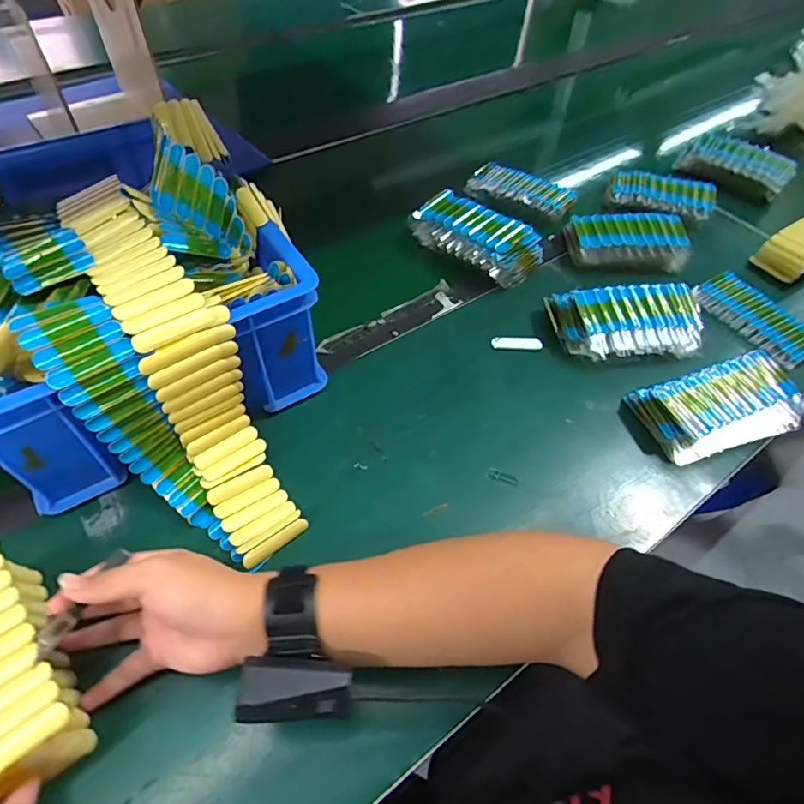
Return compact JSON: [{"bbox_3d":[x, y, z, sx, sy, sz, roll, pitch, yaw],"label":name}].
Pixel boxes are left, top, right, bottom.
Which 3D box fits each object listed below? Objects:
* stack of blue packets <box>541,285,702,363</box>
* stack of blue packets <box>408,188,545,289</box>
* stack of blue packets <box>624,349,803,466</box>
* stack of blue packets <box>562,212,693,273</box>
[{"bbox_3d":[0.279,-0.098,0.614,0.184,0.044,0.094,0,53,-3],"label":"stack of blue packets"},{"bbox_3d":[0.096,-0.227,0.699,0.181,0.063,0.096,35,59,21],"label":"stack of blue packets"},{"bbox_3d":[0.355,0.003,0.558,0.187,0.037,0.101,-14,55,-13],"label":"stack of blue packets"},{"bbox_3d":[0.324,-0.231,0.725,0.161,0.042,0.095,-5,54,-6],"label":"stack of blue packets"}]

